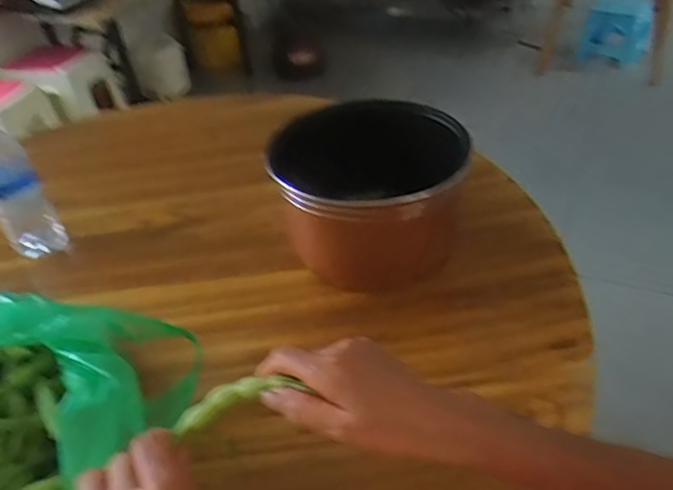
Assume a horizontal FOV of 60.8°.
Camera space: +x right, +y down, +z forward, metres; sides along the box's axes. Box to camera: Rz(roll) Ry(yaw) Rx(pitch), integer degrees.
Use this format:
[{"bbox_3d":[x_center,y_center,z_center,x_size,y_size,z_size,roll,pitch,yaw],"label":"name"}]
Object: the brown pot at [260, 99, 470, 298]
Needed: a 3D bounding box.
[{"bbox_3d":[0.035,-0.059,0.666,0.217,0.136,0.182,-1,39,7],"label":"brown pot"}]

